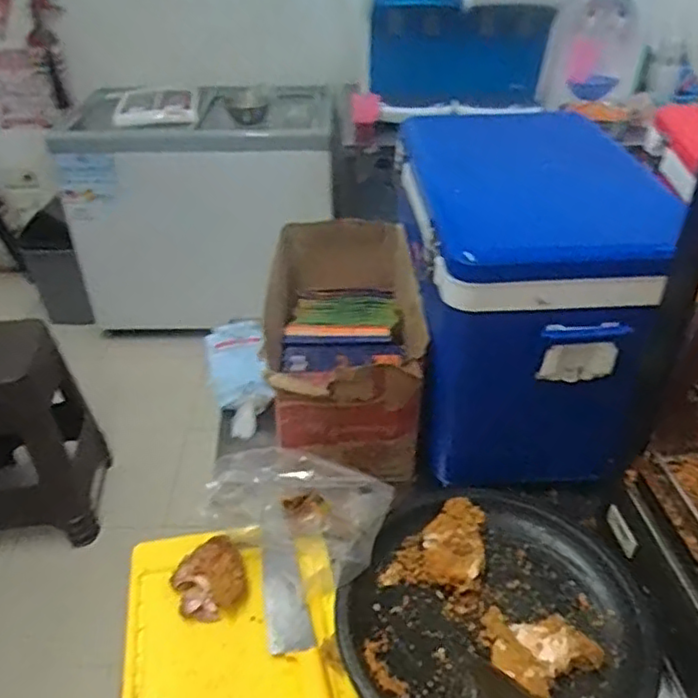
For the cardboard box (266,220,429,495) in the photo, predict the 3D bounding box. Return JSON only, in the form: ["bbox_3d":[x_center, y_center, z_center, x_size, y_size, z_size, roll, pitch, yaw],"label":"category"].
[{"bbox_3d":[-0.005,-0.002,1.048,0.219,0.225,0.442,-1,36,0],"label":"cardboard box"}]

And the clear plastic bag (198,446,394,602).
[{"bbox_3d":[-0.058,0.199,0.828,0.199,0.115,0.125,20,41,26],"label":"clear plastic bag"}]

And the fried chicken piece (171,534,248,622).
[{"bbox_3d":[-0.168,0.278,0.789,0.084,0.038,0.086,-1,36,0],"label":"fried chicken piece"}]

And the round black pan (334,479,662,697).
[{"bbox_3d":[0.174,0.294,0.756,0.346,0.052,0.386,20,41,25],"label":"round black pan"}]

